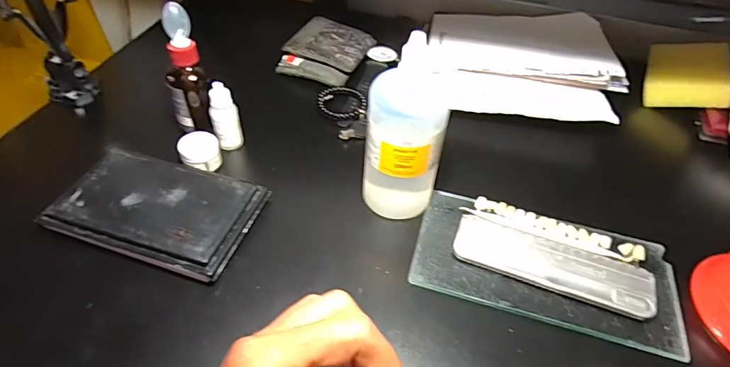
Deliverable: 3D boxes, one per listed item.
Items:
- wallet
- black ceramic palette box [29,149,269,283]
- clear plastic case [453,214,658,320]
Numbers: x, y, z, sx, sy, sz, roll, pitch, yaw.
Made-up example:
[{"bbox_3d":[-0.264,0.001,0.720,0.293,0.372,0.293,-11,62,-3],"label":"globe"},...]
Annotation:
[{"bbox_3d":[-0.042,-0.163,0.544,0.088,0.026,0.103,22,50,17],"label":"wallet"},{"bbox_3d":[-0.169,0.021,0.372,0.145,0.027,0.094,15,48,11],"label":"black ceramic palette box"},{"bbox_3d":[0.148,0.062,0.355,0.149,0.008,0.046,18,49,13],"label":"clear plastic case"}]

